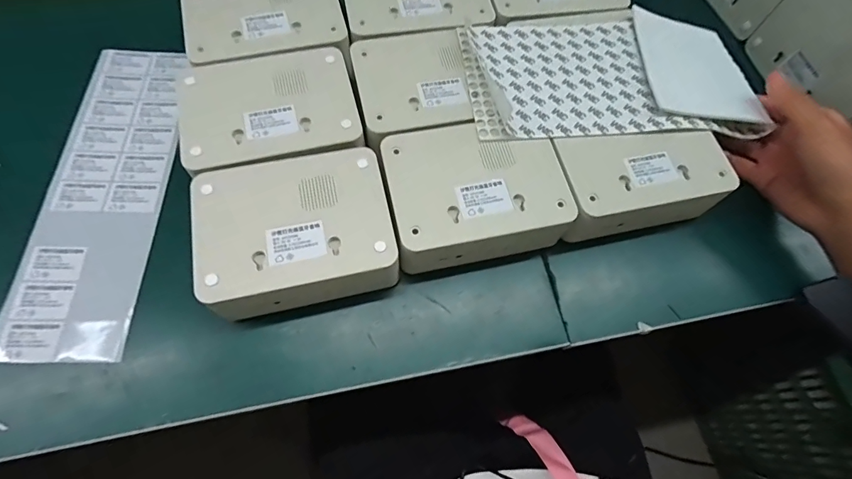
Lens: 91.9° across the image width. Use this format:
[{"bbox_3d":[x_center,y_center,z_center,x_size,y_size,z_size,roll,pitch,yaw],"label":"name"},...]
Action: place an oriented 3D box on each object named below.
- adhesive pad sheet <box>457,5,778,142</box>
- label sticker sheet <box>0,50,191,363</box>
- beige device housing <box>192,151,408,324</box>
[{"bbox_3d":[0.165,-0.145,0.376,0.259,0.032,0.130,-4,69,-4],"label":"adhesive pad sheet"},{"bbox_3d":[-0.277,-0.049,0.361,0.098,0.010,0.298,0,67,-4],"label":"label sticker sheet"},{"bbox_3d":[-0.097,-0.003,0.324,0.137,0.058,0.111,-11,69,-7],"label":"beige device housing"}]

